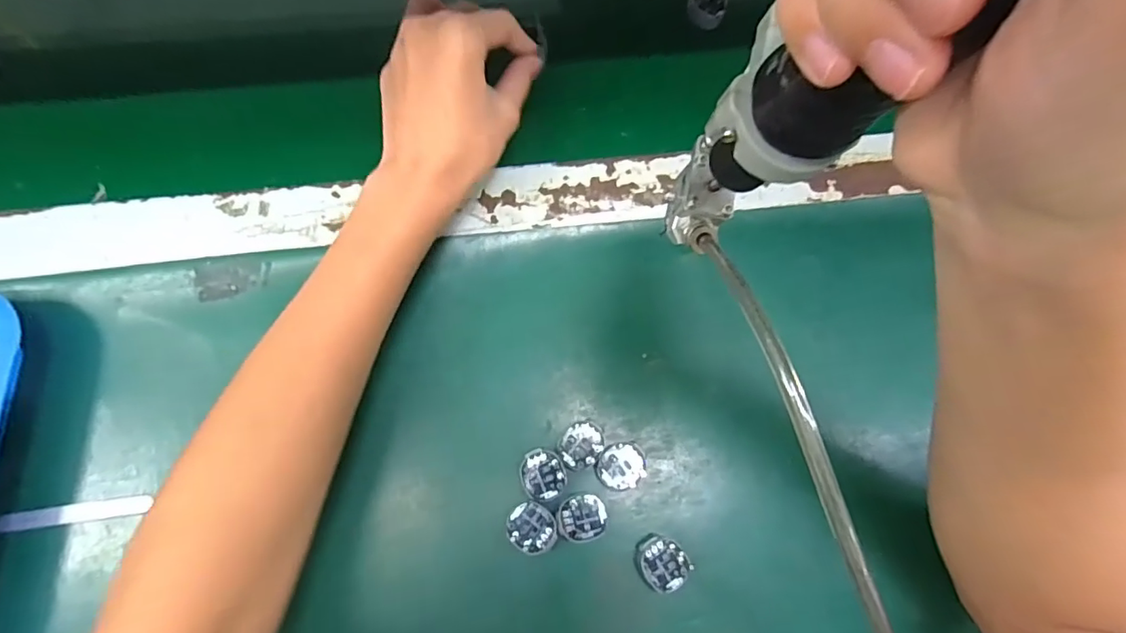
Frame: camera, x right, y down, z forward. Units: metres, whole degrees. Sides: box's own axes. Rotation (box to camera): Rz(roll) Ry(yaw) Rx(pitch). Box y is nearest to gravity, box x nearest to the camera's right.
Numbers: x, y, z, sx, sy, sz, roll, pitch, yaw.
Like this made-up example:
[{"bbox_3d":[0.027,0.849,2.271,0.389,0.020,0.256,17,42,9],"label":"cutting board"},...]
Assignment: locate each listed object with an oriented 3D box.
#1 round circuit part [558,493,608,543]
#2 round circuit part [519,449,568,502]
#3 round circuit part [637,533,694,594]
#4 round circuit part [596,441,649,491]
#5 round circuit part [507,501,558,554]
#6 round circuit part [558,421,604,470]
[{"bbox_3d":[0.011,0.112,0.294,0.026,0.004,0.024,0,73,-2],"label":"round circuit part"},{"bbox_3d":[-0.011,0.089,0.299,0.024,0.004,0.027,-25,75,-9],"label":"round circuit part"},{"bbox_3d":[0.055,0.135,0.293,0.025,0.008,0.031,-33,77,-11],"label":"round circuit part"},{"bbox_3d":[0.033,0.085,0.303,0.028,0.004,0.025,-7,73,-4],"label":"round circuit part"},{"bbox_3d":[-0.017,0.116,0.291,0.028,0.004,0.025,35,75,9],"label":"round circuit part"},{"bbox_3d":[0.010,0.073,0.304,0.024,0.006,0.027,33,75,8],"label":"round circuit part"}]

